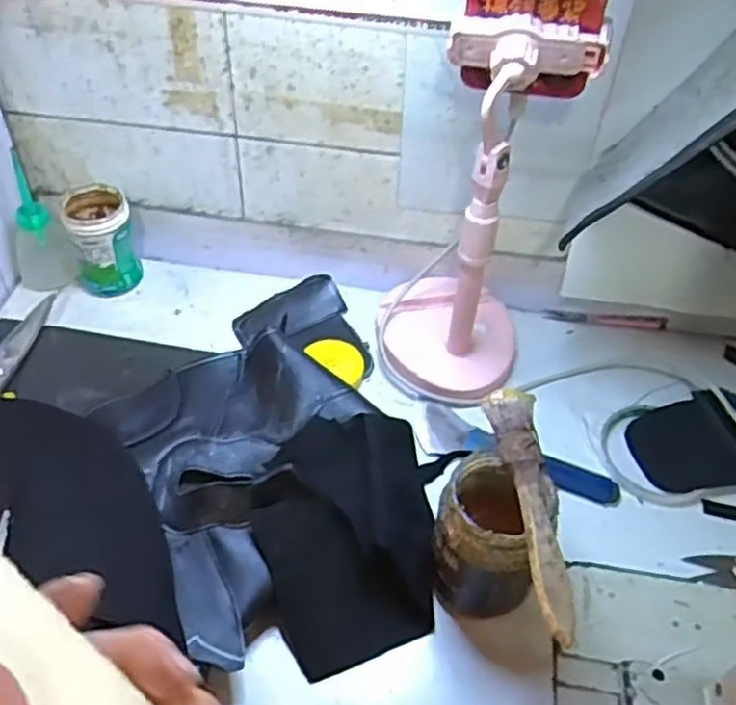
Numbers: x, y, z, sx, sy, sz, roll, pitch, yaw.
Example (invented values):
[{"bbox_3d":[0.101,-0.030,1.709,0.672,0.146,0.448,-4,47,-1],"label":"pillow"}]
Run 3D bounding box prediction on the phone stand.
[{"bbox_3d":[0.071,-0.097,0.521,0.116,0.259,0.124,2,46,-1],"label":"phone stand"}]

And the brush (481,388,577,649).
[{"bbox_3d":[0.089,0.079,0.395,0.026,0.013,0.144,-4,46,-6],"label":"brush"}]

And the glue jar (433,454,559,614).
[{"bbox_3d":[0.072,0.110,0.441,0.061,0.102,0.061,1,46,-2],"label":"glue jar"}]

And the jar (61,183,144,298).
[{"bbox_3d":[-0.219,-0.090,0.622,0.050,0.077,0.052,1,46,-2],"label":"jar"}]

